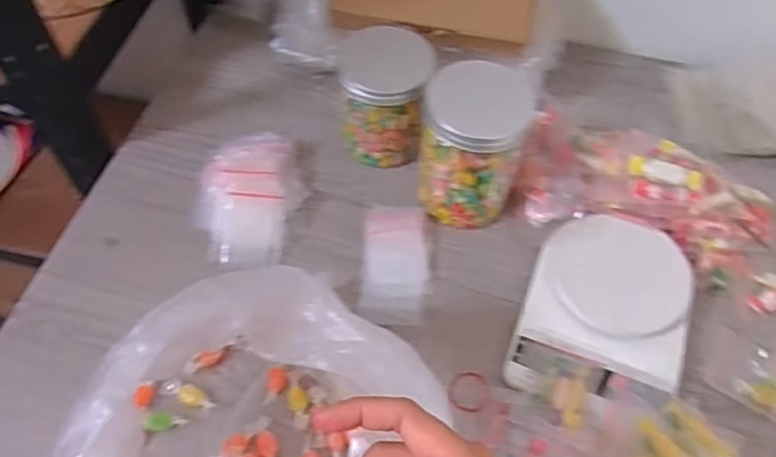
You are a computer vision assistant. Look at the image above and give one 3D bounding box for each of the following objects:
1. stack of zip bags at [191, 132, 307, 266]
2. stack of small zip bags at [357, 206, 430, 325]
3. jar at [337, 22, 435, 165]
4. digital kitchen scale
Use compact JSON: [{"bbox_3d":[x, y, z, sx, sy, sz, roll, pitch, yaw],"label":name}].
[{"bbox_3d":[-0.131,-0.032,0.581,0.093,0.033,0.139,3,57,1],"label":"stack of zip bags"},{"bbox_3d":[0.007,0.030,0.556,0.057,0.013,0.112,4,57,1],"label":"stack of small zip bags"},{"bbox_3d":[-0.002,-0.124,0.592,0.079,0.101,0.076,1,57,-1],"label":"jar"},{"bbox_3d":[0.182,0.069,0.518,0.129,0.033,0.167,18,58,10],"label":"digital kitchen scale"}]

